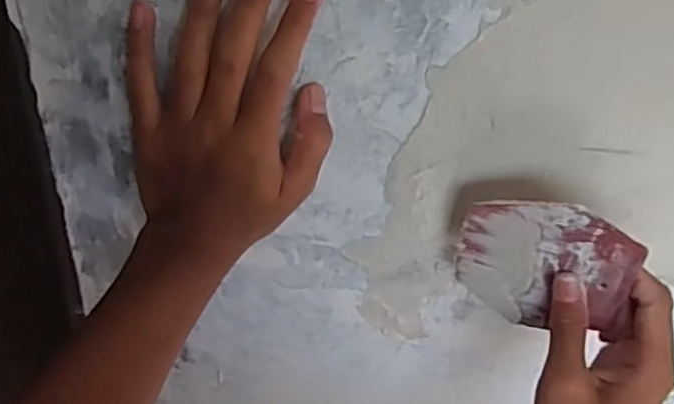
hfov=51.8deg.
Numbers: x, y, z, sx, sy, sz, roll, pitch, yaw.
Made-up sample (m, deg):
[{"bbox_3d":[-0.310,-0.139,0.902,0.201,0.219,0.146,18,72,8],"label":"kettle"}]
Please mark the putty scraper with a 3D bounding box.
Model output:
[{"bbox_3d":[0.118,0.038,0.395,0.097,0.092,0.008,21,42,16],"label":"putty scraper"}]

